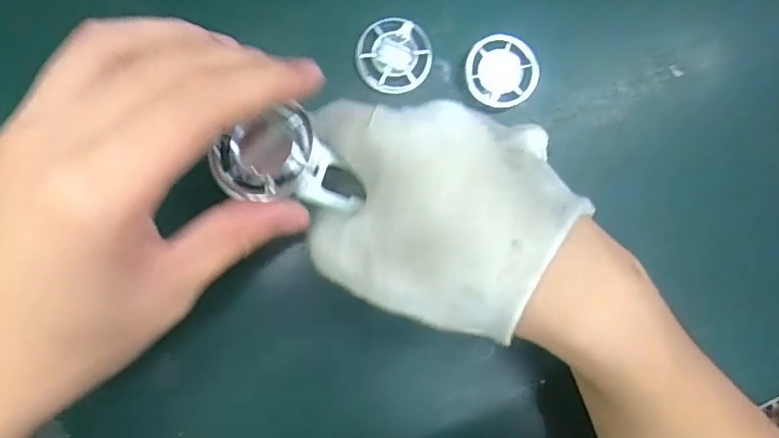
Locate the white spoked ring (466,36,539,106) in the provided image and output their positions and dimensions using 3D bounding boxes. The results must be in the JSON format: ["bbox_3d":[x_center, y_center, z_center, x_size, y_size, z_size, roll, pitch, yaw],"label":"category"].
[{"bbox_3d":[0.061,-0.080,0.332,0.039,0.006,0.039,0,86,-5],"label":"white spoked ring"}]

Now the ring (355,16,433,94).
[{"bbox_3d":[0.002,-0.087,0.327,0.040,0.006,0.040,0,86,-5],"label":"ring"}]

